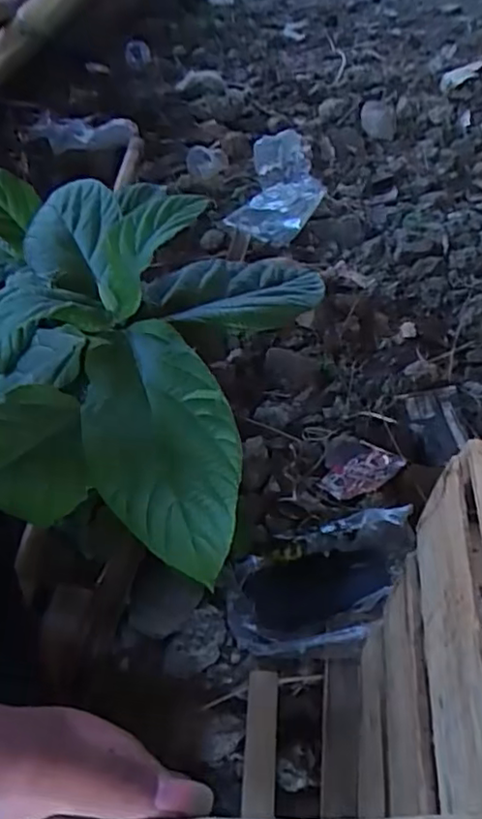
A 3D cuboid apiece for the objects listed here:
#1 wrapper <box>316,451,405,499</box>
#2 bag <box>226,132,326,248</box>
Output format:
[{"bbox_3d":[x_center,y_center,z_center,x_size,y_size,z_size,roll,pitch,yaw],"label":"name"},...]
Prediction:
[{"bbox_3d":[0.167,0.090,0.883,0.113,0.007,0.065,-26,42,6],"label":"wrapper"},{"bbox_3d":[0.094,-0.485,1.358,0.168,0.073,0.412,11,48,7],"label":"bag"}]

